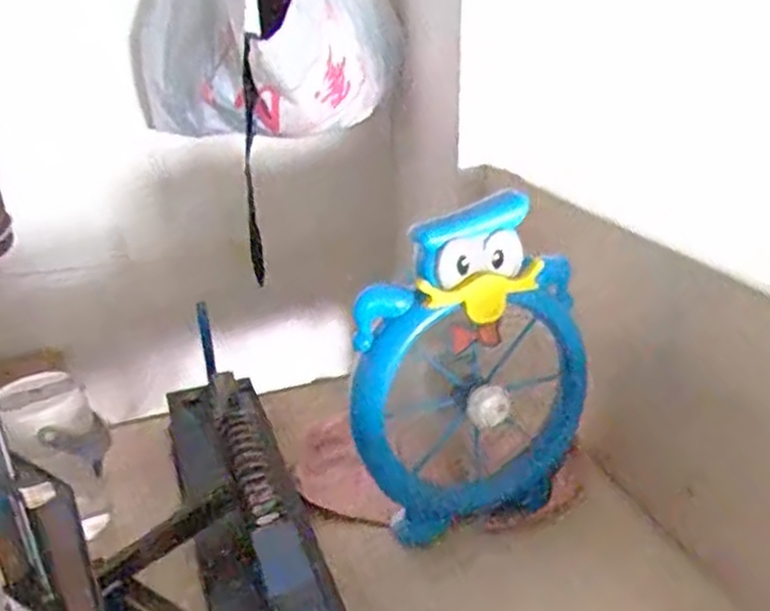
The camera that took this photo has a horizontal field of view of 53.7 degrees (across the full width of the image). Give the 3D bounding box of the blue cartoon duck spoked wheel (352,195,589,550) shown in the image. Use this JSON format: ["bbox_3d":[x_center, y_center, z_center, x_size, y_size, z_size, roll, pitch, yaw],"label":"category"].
[{"bbox_3d":[0.083,0.067,0.690,0.224,0.303,0.049,-8,26,-13],"label":"blue cartoon duck spoked wheel"}]

